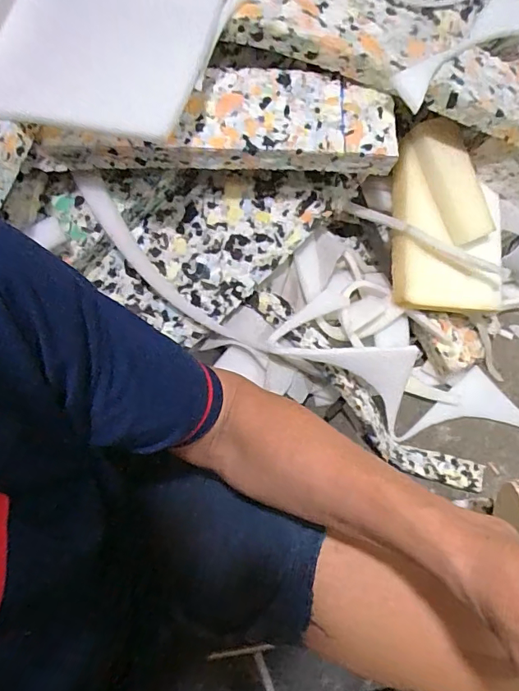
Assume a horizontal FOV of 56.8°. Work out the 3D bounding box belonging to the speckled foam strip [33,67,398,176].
[{"bbox_3d":[-0.047,-0.259,0.577,0.420,0.064,0.113,-3,72,-1],"label":"speckled foam strip"}]

